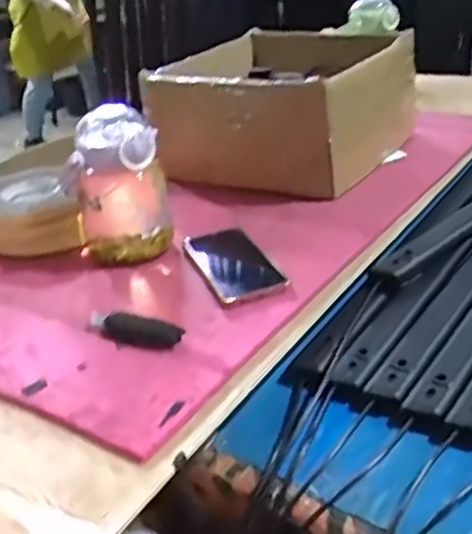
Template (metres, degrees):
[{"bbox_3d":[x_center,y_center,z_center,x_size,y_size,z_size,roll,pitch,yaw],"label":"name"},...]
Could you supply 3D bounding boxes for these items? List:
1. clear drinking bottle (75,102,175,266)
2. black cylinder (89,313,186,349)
[{"bbox_3d":[-0.146,-0.096,0.819,0.117,0.172,0.099,-13,30,-13],"label":"clear drinking bottle"},{"bbox_3d":[-0.107,0.061,0.675,0.115,0.026,0.027,9,32,25],"label":"black cylinder"}]

